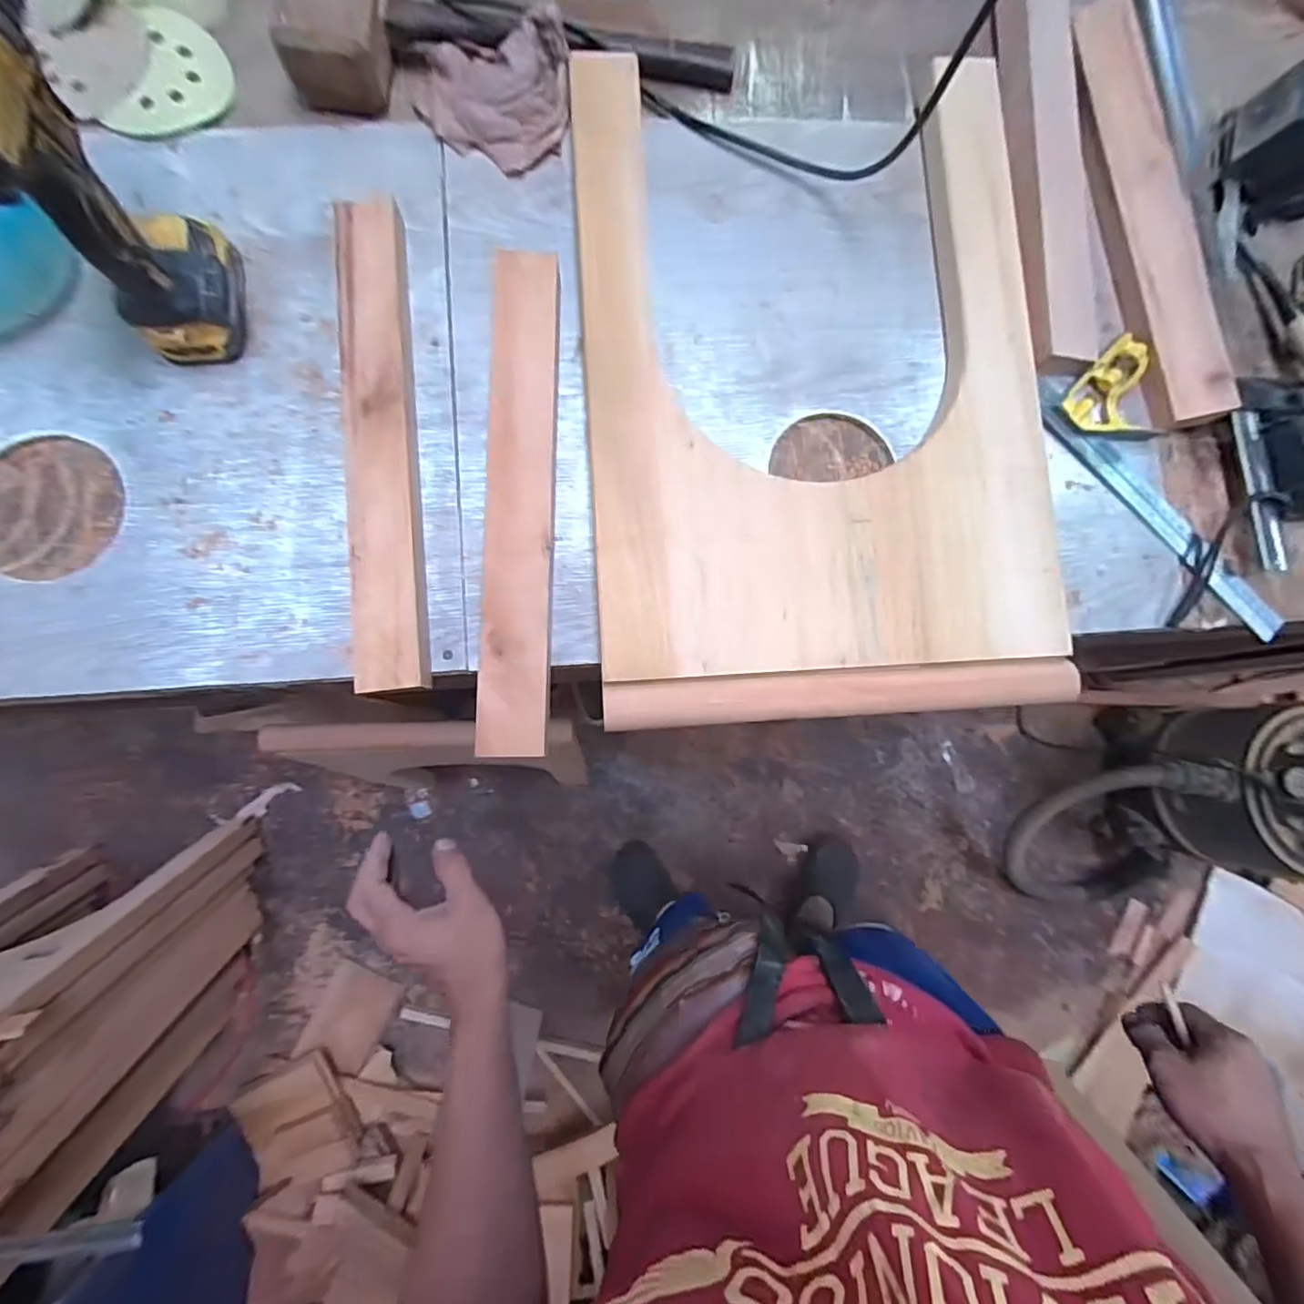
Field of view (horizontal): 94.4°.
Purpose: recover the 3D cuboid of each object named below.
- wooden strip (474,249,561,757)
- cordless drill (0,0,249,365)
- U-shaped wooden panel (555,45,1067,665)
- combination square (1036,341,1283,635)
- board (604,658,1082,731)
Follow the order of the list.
[{"bbox_3d":[-0.101,-0.119,0.471,0.060,0.041,0.382,1,84,-5],"label":"wooden strip"},{"bbox_3d":[-0.358,-0.312,0.386,0.067,0.232,0.178,-13,84,-6],"label":"cordless drill"},{"bbox_3d":[0.137,-0.239,0.488,0.376,0.020,0.502,-3,85,-4],"label":"U-shaped wooden panel"},{"bbox_3d":[0.468,-0.150,0.531,0.113,0.017,0.282,-44,88,-9],"label":"combination square"},{"bbox_3d":[0.150,0.031,0.468,0.366,0.016,0.037,-3,83,-5],"label":"board"}]

